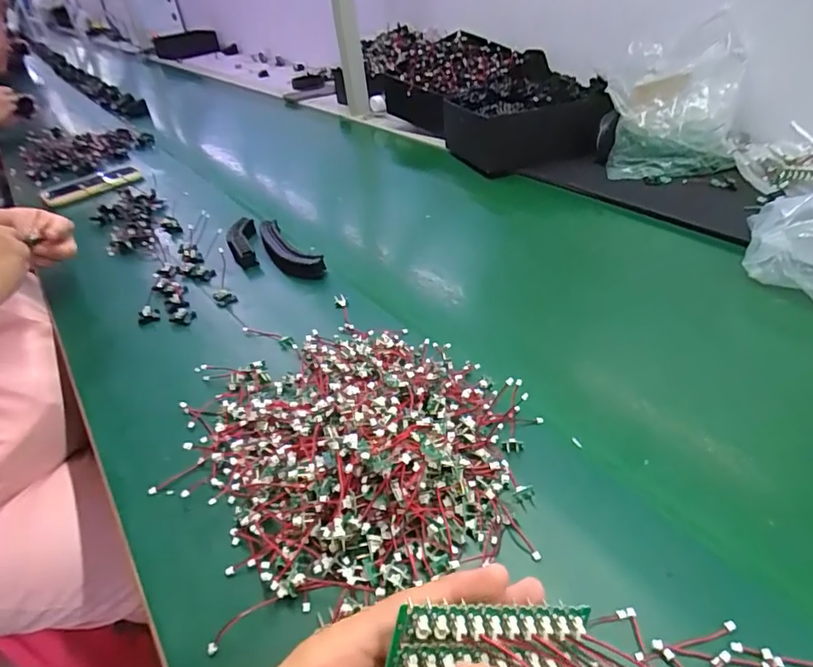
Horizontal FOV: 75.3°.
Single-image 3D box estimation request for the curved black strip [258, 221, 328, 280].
[{"bbox_3d":[-0.155,-0.105,0.672,0.036,0.026,0.150,-27,41,-25],"label":"curved black strip"}]

